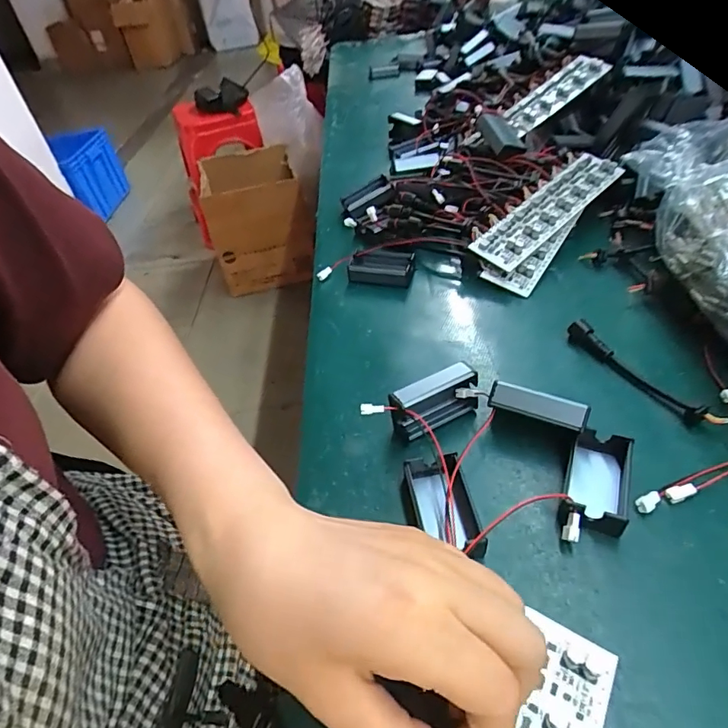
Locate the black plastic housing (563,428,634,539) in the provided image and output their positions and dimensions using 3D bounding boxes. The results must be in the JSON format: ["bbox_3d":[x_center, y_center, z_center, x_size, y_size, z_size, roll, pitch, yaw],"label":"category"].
[{"bbox_3d":[0.122,0.060,0.250,0.031,0.016,0.051,15,47,22],"label":"black plastic housing"}]

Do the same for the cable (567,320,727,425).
[{"bbox_3d":[0.173,0.004,0.301,0.012,0.016,0.105,-24,46,-18],"label":"cable"}]

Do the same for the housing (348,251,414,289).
[{"bbox_3d":[0.016,-0.082,0.414,0.053,0.020,0.033,6,45,14],"label":"housing"}]

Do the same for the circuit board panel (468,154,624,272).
[{"bbox_3d":[0.162,-0.136,0.418,0.165,0.008,0.040,-39,67,-21],"label":"circuit board panel"}]

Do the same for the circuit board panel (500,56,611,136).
[{"bbox_3d":[0.201,-0.286,0.515,0.133,0.021,0.040,-40,51,-11],"label":"circuit board panel"}]

